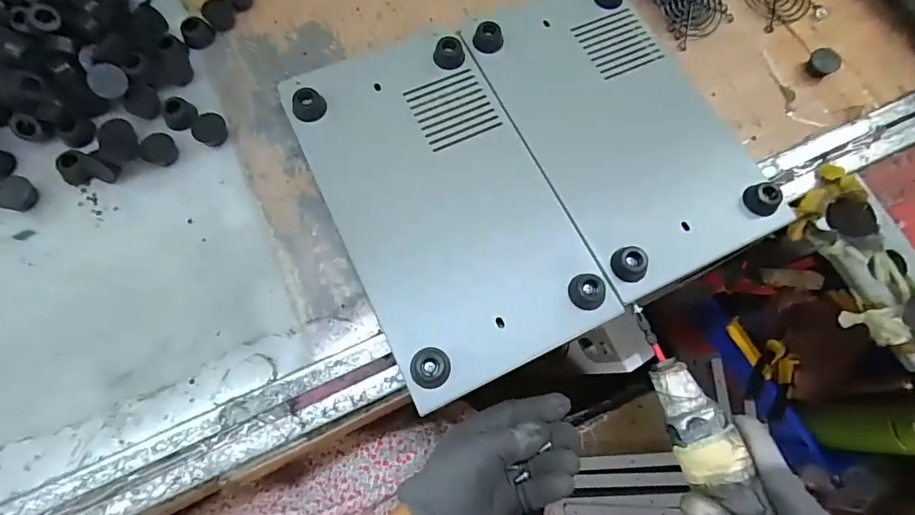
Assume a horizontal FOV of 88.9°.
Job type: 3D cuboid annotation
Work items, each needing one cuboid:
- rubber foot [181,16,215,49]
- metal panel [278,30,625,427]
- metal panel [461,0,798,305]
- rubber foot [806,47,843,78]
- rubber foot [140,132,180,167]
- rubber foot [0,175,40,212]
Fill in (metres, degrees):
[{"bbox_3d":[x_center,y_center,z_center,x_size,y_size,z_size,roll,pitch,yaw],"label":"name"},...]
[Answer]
[{"bbox_3d":[-0.214,-0.185,0.384,0.022,0.014,0.019,-4,74,-3],"label":"rubber foot"},{"bbox_3d":[-0.012,-0.046,0.342,0.152,0.029,0.263,-24,76,-9],"label":"metal panel"},{"bbox_3d":[0.129,-0.111,0.370,0.156,0.030,0.260,-25,76,-9],"label":"metal panel"},{"bbox_3d":[0.319,-0.170,0.407,0.020,0.016,0.024,-36,78,-12],"label":"rubber foot"},{"bbox_3d":[-0.227,-0.082,0.357,0.027,0.008,0.024,37,75,8],"label":"rubber foot"},{"bbox_3d":[-0.320,-0.046,0.338,0.020,0.014,0.024,27,74,6],"label":"rubber foot"}]

